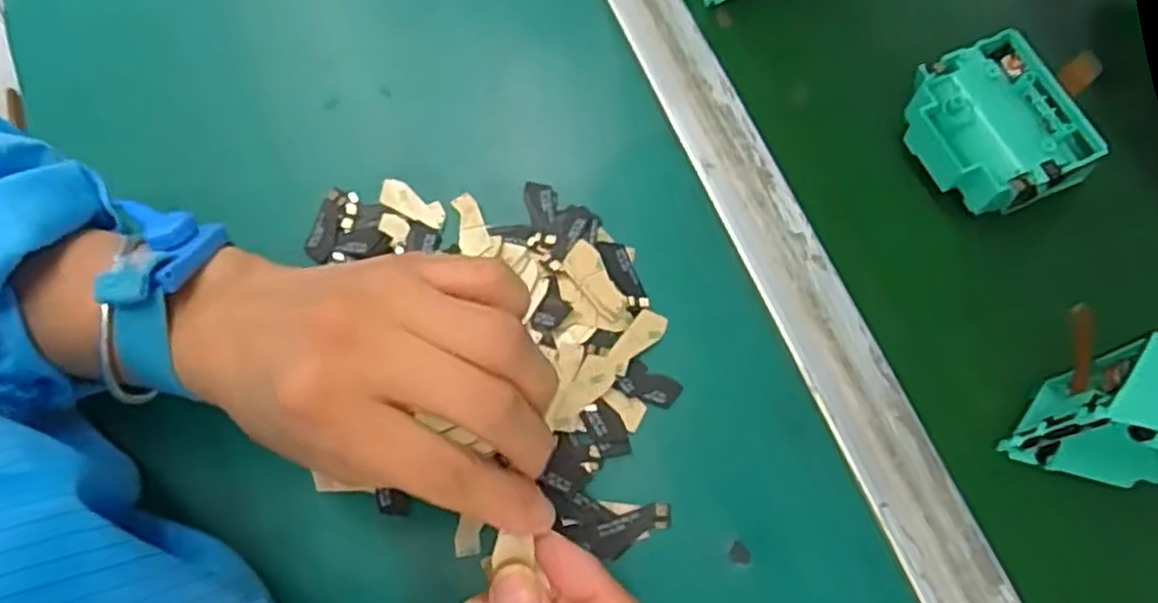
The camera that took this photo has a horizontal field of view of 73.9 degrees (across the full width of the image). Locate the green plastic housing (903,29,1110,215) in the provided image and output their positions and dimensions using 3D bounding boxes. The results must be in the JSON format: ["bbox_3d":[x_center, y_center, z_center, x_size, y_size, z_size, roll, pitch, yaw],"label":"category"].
[{"bbox_3d":[0.194,-0.079,0.368,0.067,0.041,0.074,-21,71,-8],"label":"green plastic housing"}]

